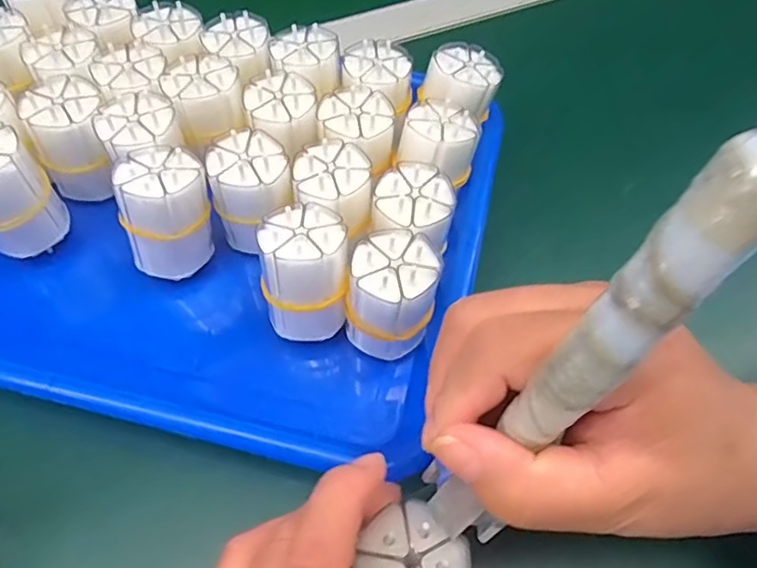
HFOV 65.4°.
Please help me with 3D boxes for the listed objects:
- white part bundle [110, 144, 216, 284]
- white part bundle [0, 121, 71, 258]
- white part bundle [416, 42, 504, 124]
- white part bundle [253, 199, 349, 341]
[{"bbox_3d":[-0.104,-0.035,0.291,0.042,0.055,0.040,1,57,-2],"label":"white part bundle"},{"bbox_3d":[-0.184,-0.046,0.289,0.038,0.054,0.041,-38,66,-23],"label":"white part bundle"},{"bbox_3d":[0.048,-0.109,0.326,0.042,0.029,0.038,-26,62,-18],"label":"white part bundle"},{"bbox_3d":[-0.035,-0.004,0.276,0.040,0.056,0.044,-5,58,-5],"label":"white part bundle"}]

